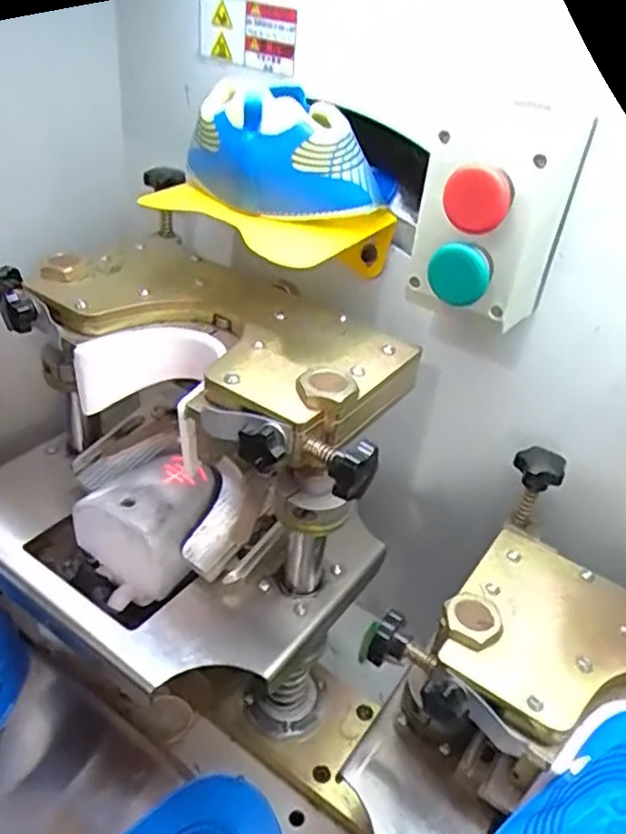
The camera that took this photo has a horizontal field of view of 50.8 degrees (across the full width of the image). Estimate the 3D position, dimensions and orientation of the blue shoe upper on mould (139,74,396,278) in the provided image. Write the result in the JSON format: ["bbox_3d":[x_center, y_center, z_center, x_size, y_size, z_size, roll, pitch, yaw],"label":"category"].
[{"bbox_3d":[-0.027,-0.165,0.463,0.180,0.115,0.113,5,36,-3],"label":"blue shoe upper on mould"}]

